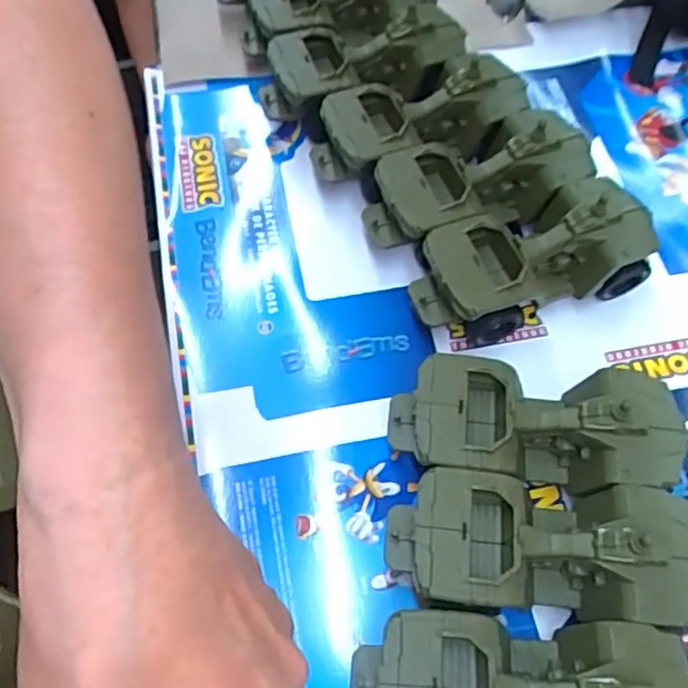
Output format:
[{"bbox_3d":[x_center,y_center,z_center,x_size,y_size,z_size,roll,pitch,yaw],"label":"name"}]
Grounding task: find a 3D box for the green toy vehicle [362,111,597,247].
[{"bbox_3d":[0.109,-0.123,0.562,0.188,0.078,0.088,-17,63,-9],"label":"green toy vehicle"}]

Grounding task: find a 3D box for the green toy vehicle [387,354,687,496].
[{"bbox_3d":[0.126,0.060,0.465,0.184,0.078,0.075,4,62,2],"label":"green toy vehicle"}]

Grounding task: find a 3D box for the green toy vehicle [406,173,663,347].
[{"bbox_3d":[0.141,-0.061,0.531,0.182,0.078,0.080,-17,63,-8],"label":"green toy vehicle"}]

